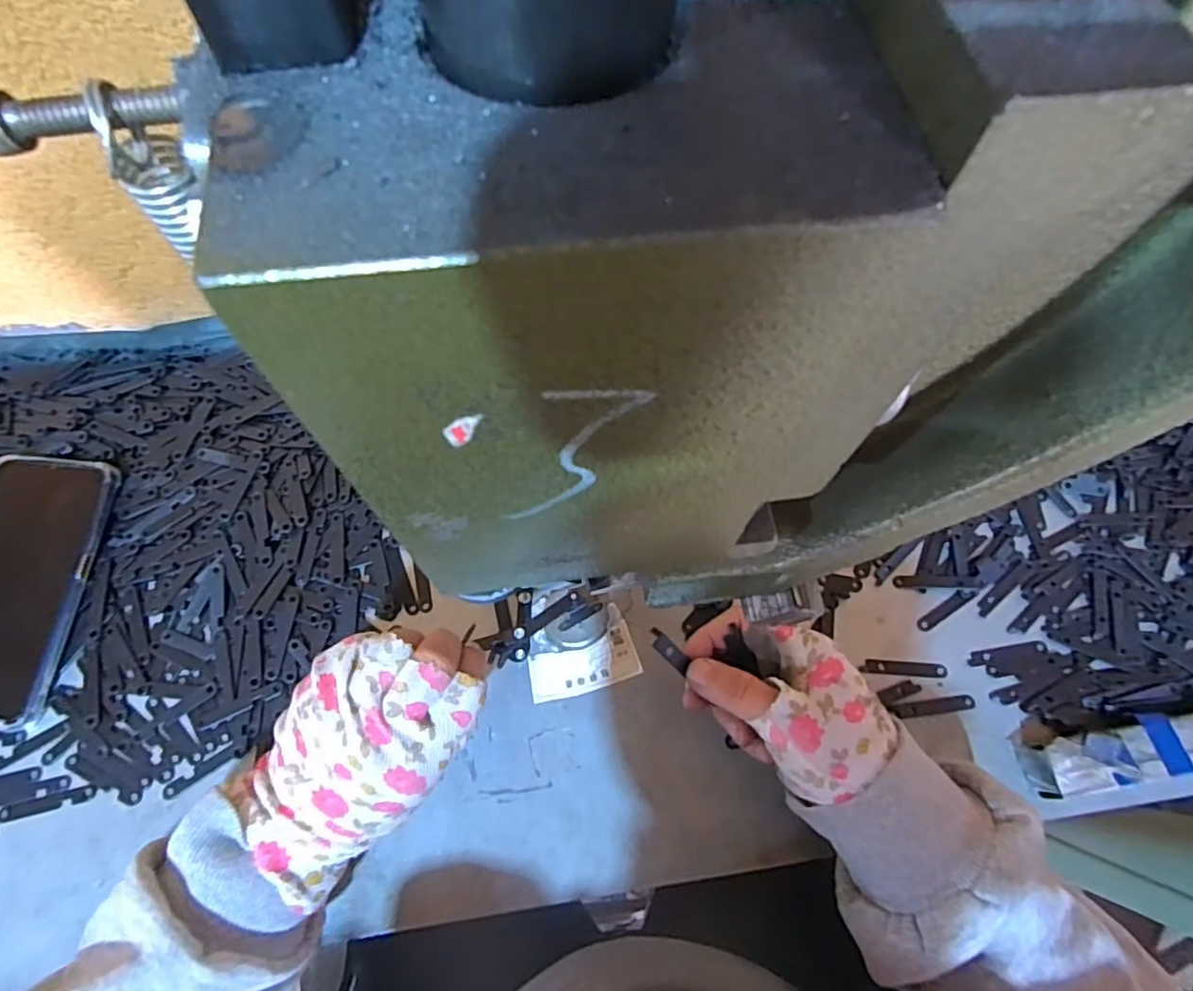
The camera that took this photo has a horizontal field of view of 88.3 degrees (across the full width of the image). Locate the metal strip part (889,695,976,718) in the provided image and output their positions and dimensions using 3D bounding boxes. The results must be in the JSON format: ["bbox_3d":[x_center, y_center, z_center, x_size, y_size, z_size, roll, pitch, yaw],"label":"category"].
[{"bbox_3d":[0.210,0.131,0.381,0.052,0.004,0.009,-5,67,-4],"label":"metal strip part"}]

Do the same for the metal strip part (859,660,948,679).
[{"bbox_3d":[0.196,0.110,0.391,0.053,0.004,0.009,5,67,0],"label":"metal strip part"}]

